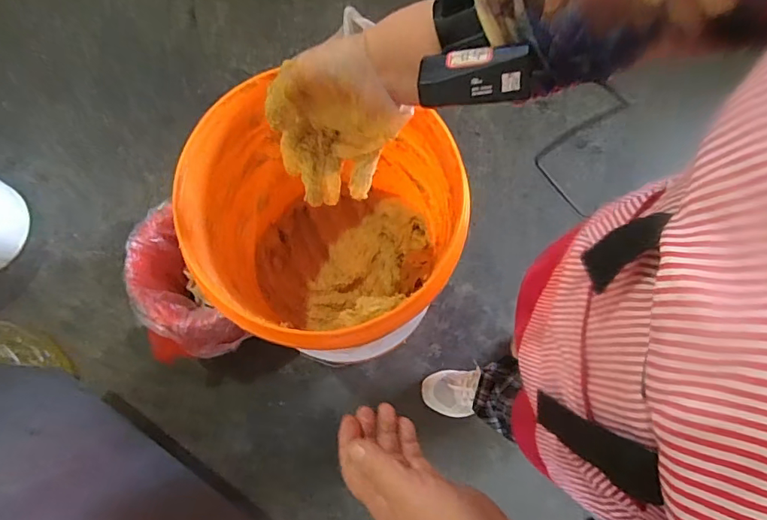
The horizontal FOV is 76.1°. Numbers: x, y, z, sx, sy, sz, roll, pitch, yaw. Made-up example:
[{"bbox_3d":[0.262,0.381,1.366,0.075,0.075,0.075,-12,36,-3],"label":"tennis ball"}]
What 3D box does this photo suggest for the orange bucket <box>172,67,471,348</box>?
[{"bbox_3d":[-0.068,-0.031,0.664,0.306,0.323,0.291,0,75,-1],"label":"orange bucket"}]

